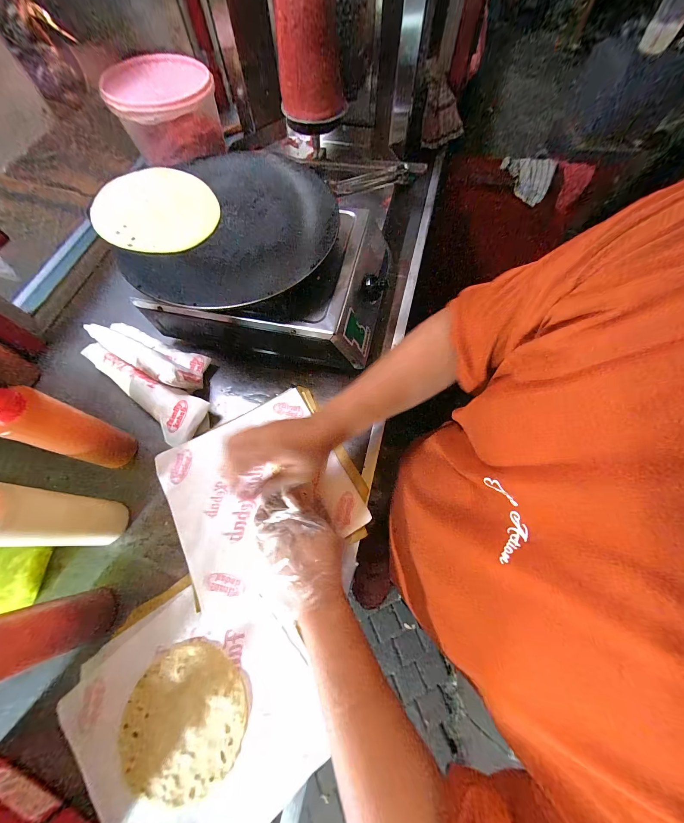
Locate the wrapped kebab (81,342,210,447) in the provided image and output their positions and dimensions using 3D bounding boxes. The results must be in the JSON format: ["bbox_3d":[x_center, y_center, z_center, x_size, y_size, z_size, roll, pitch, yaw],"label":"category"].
[{"bbox_3d":[-0.340,-0.034,0.495,0.248,0.052,0.083,30,68,12],"label":"wrapped kebab"}]

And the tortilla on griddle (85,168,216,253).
[{"bbox_3d":[-0.278,-0.298,0.437,0.172,0.012,0.136,-6,81,-8],"label":"tortilla on griddle"}]

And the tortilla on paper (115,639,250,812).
[{"bbox_3d":[-0.187,0.365,0.349,0.138,0.005,0.144,0,65,-1],"label":"tortilla on paper"}]

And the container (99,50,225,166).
[{"bbox_3d":[-0.315,-0.541,0.537,0.177,0.114,0.190,-21,67,-11],"label":"container"}]

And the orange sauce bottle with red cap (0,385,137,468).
[{"bbox_3d":[-0.349,0.029,0.388,0.063,0.188,0.064,20,66,8],"label":"orange sauce bottle with red cap"}]

